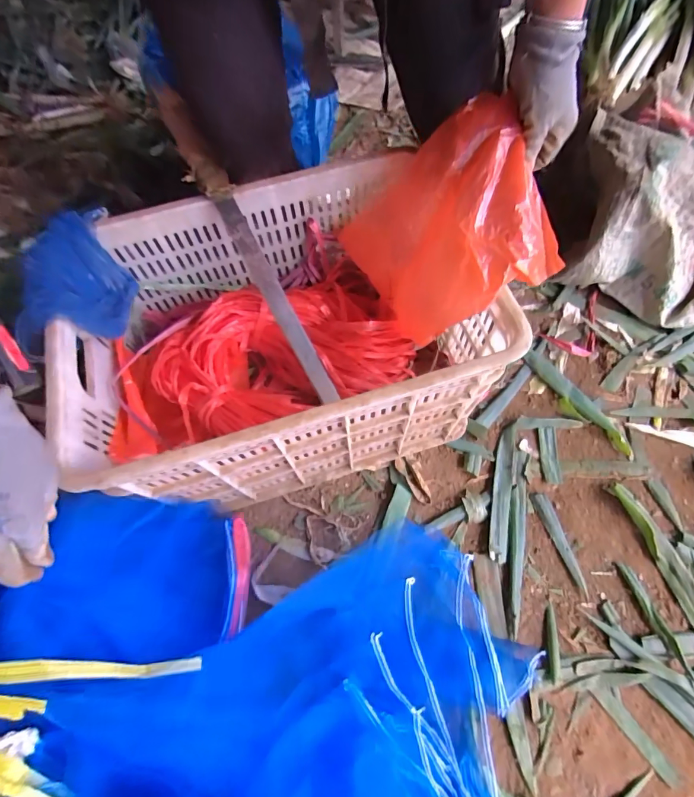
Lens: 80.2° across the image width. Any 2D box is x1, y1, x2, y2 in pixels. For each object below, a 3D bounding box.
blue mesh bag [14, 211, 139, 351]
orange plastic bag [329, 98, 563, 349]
[{"bbox_3d":[-0.337,-0.159,0.527,0.112,0.080,0.200,-6,65,2],"label":"blue mesh bag"},{"bbox_3d":[0.119,-0.212,0.507,0.185,0.198,0.233,-26,65,-11],"label":"orange plastic bag"}]

